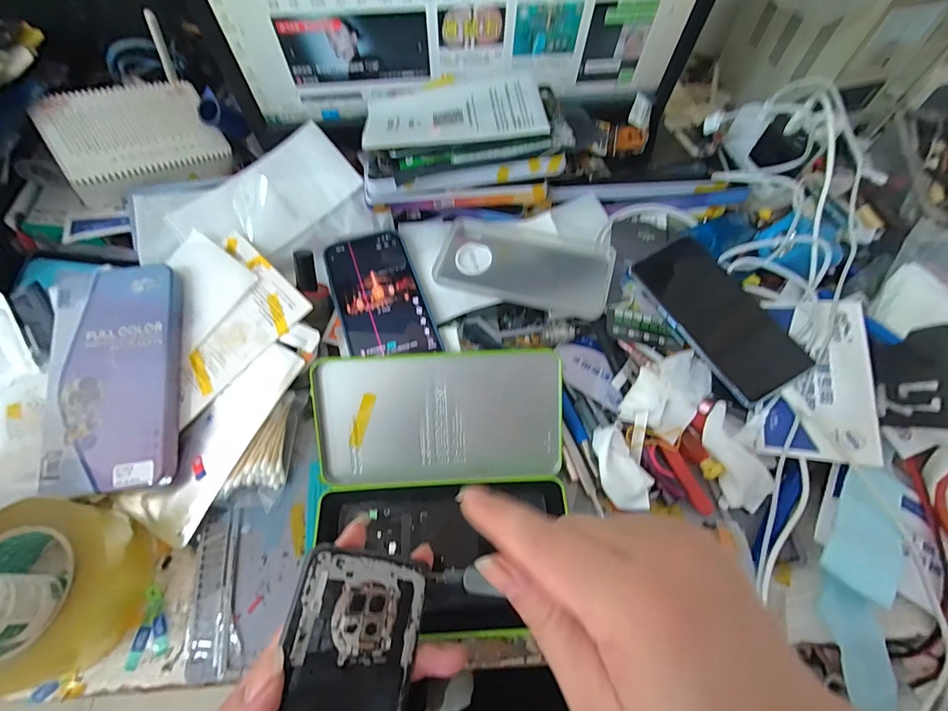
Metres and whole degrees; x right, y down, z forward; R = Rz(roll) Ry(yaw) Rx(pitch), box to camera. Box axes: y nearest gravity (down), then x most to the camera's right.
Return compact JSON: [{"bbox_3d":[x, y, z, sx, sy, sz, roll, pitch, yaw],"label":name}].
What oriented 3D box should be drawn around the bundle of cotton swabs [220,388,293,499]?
[{"bbox_3d":[-0.164,0.077,0.346,0.033,0.020,0.089,21,65,11],"label":"bundle of cotton swabs"}]

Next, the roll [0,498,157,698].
[{"bbox_3d":[-0.302,0.160,0.293,0.109,0.049,0.118,0,63,0],"label":"roll"}]

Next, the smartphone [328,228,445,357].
[{"bbox_3d":[-0.090,-0.058,0.399,0.078,0.010,0.139,-18,64,-9],"label":"smartphone"}]

